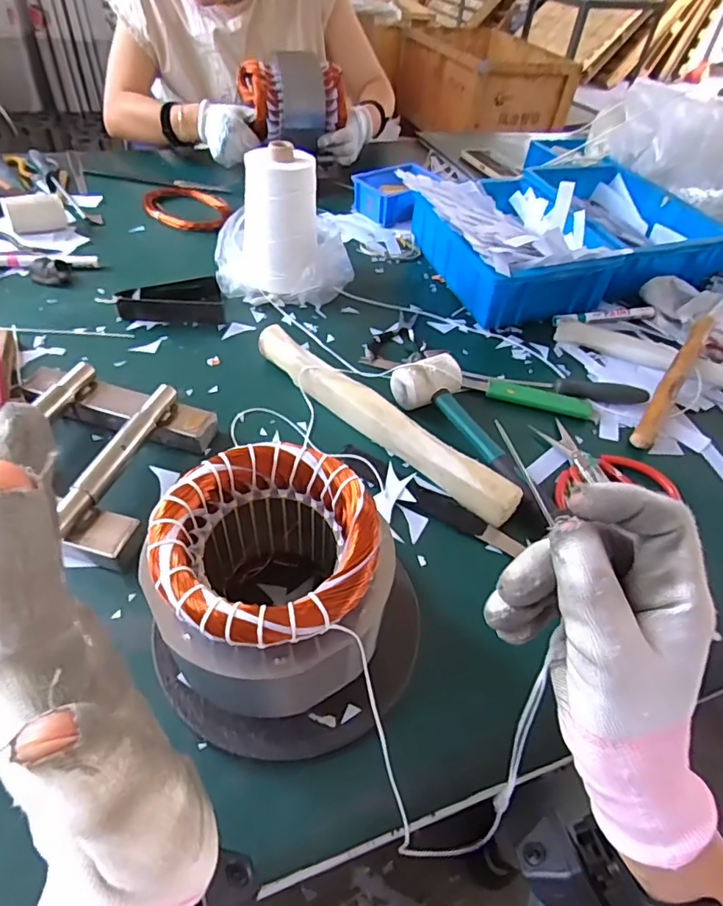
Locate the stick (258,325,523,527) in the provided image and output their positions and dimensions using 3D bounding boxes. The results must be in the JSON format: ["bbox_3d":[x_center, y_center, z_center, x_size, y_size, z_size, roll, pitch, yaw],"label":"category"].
[{"bbox_3d":[0.013,-0.040,0.555,0.343,0.039,0.041,35,53,23],"label":"stick"}]

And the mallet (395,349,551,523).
[{"bbox_3d":[0.117,-0.033,0.555,0.067,0.046,0.197,-28,56,-29],"label":"mallet"}]

